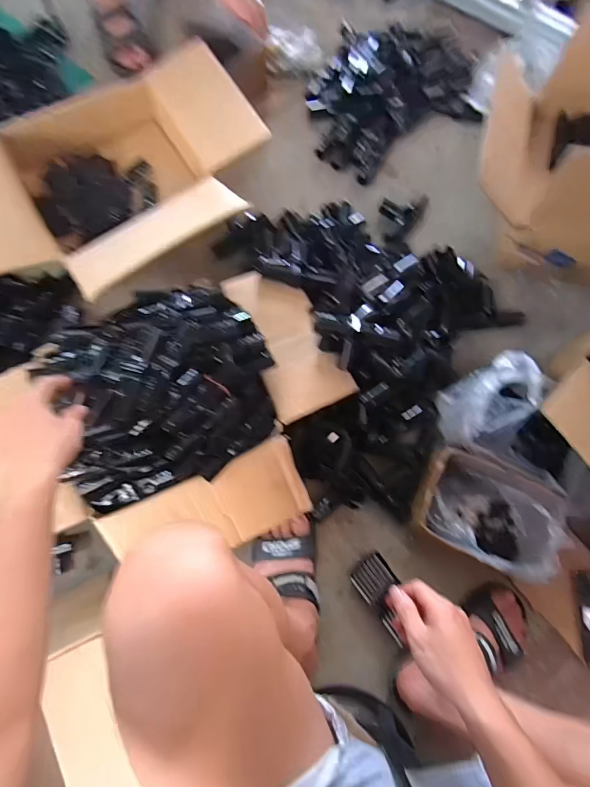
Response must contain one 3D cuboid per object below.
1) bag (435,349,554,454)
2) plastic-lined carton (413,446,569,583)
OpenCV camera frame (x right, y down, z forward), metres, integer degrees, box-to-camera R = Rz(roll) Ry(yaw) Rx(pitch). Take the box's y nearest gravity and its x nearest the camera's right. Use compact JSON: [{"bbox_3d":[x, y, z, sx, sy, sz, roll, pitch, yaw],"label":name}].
[{"bbox_3d":[0.345,0.022,0.695,0.185,0.113,0.135,-29,77,-8],"label":"bag"},{"bbox_3d":[0.314,0.197,0.677,0.212,0.126,0.151,25,76,5],"label":"plastic-lined carton"}]

